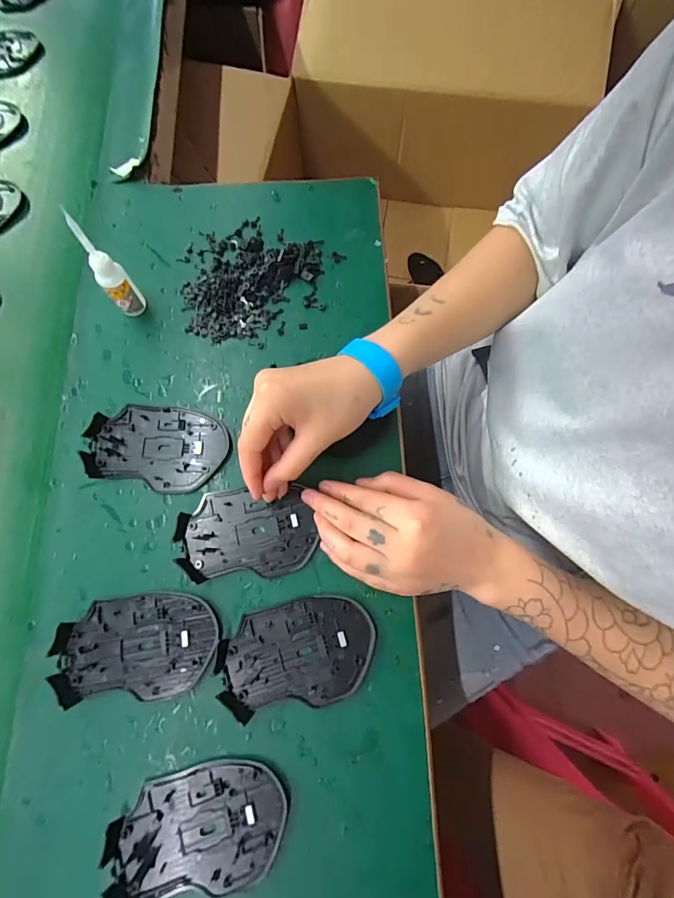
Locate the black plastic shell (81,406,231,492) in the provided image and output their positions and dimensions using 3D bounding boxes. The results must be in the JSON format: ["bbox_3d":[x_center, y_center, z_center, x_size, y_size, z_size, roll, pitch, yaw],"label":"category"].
[{"bbox_3d":[-0.153,-0.003,0.335,0.113,0.011,0.071,8,75,3],"label":"black plastic shell"}]

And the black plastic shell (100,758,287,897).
[{"bbox_3d":[-0.093,0.258,0.264,0.113,0.013,0.071,-11,75,-2],"label":"black plastic shell"}]

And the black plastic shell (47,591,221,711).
[{"bbox_3d":[-0.149,0.147,0.294,0.114,0.013,0.071,-5,75,0],"label":"black plastic shell"}]

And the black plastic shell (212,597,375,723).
[{"bbox_3d":[-0.030,0.152,0.294,0.114,0.009,0.070,-9,75,-1],"label":"black plastic shell"}]

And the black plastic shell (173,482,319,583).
[{"bbox_3d":[-0.072,0.066,0.317,0.106,0.011,0.068,-4,75,0],"label":"black plastic shell"}]

